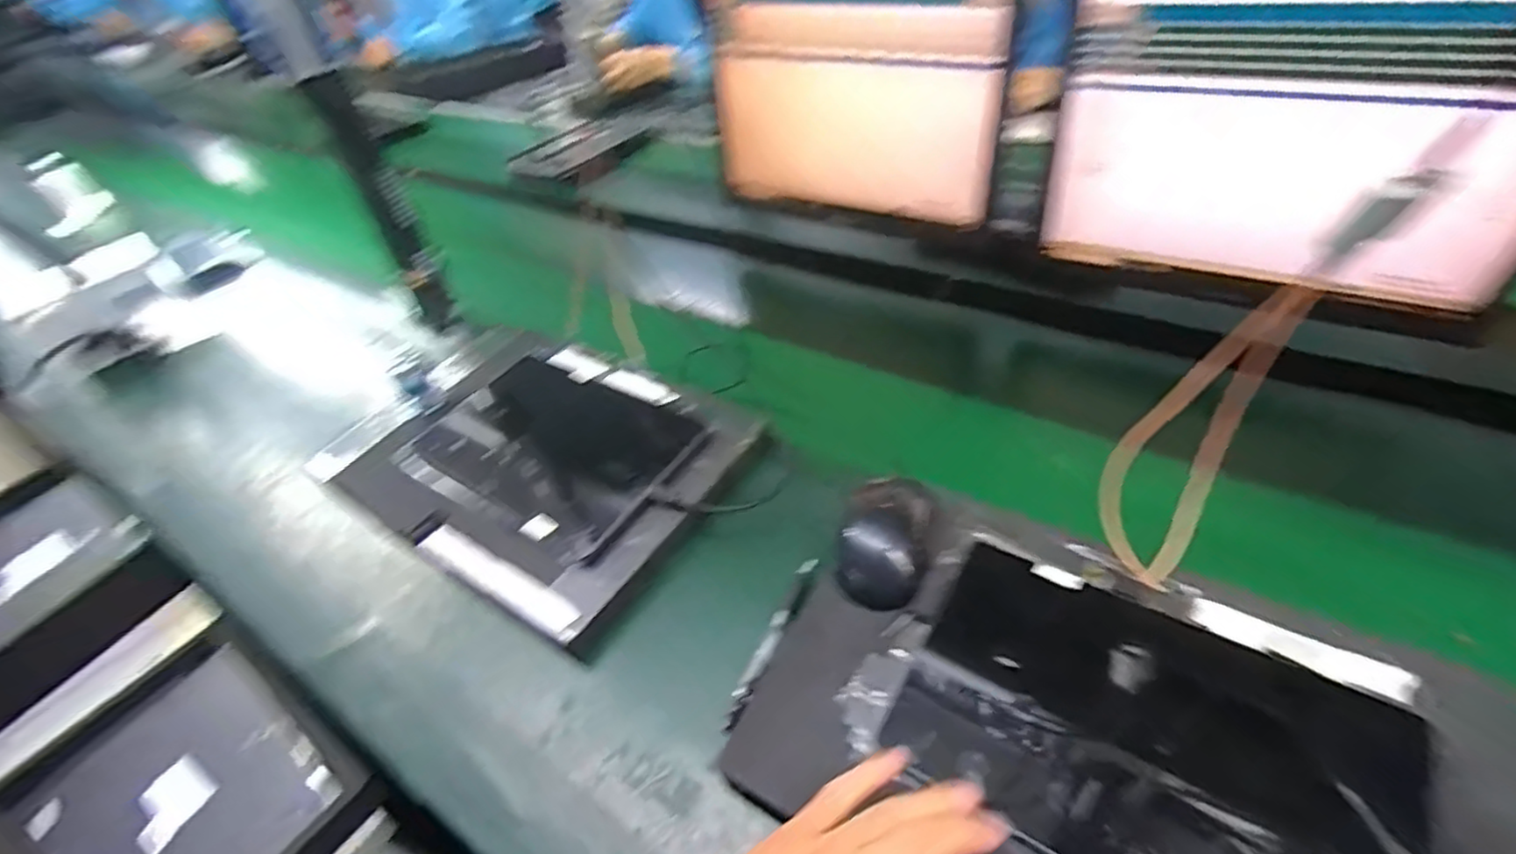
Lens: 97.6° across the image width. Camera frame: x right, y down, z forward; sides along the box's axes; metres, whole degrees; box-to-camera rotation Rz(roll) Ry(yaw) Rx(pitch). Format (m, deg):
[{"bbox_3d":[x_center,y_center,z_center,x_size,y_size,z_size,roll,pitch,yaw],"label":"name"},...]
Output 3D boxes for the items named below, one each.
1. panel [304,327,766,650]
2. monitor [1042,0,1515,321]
[{"bbox_3d":[-0.220,0.015,0.633,0.380,0.042,0.251,23,51,28],"label":"panel"},{"bbox_3d":[0.446,-0.241,0.561,0.361,0.268,0.069,18,49,27],"label":"monitor"}]

